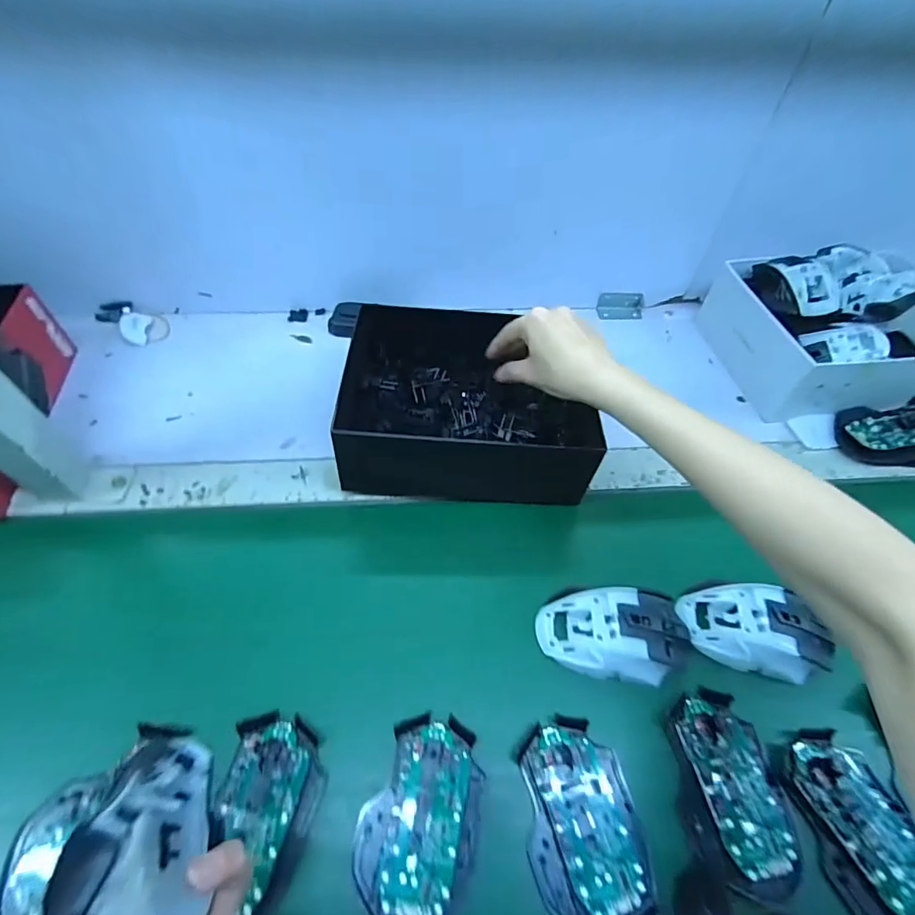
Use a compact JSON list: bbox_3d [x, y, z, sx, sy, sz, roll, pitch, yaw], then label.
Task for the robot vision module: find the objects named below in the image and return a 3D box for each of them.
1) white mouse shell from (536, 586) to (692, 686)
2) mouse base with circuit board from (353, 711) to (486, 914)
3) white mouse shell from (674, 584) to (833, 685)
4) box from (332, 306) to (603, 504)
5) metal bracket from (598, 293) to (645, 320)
[{"bbox_3d":[0.125,0.135,0.368,0.117,0.029,0.064,4,52,0],"label":"white mouse shell"},{"bbox_3d":[-0.023,0.235,0.308,0.072,0.015,0.113,13,53,8],"label":"mouse base with circuit board"},{"bbox_3d":[0.237,0.134,0.376,0.106,0.031,0.063,18,54,11],"label":"white mouse shell"},{"bbox_3d":[0.011,-0.064,0.482,0.227,0.091,0.208,4,52,0],"label":"box"},{"bbox_3d":[0.225,-0.207,0.645,0.063,0.027,0.024,1,52,-2],"label":"metal bracket"}]

